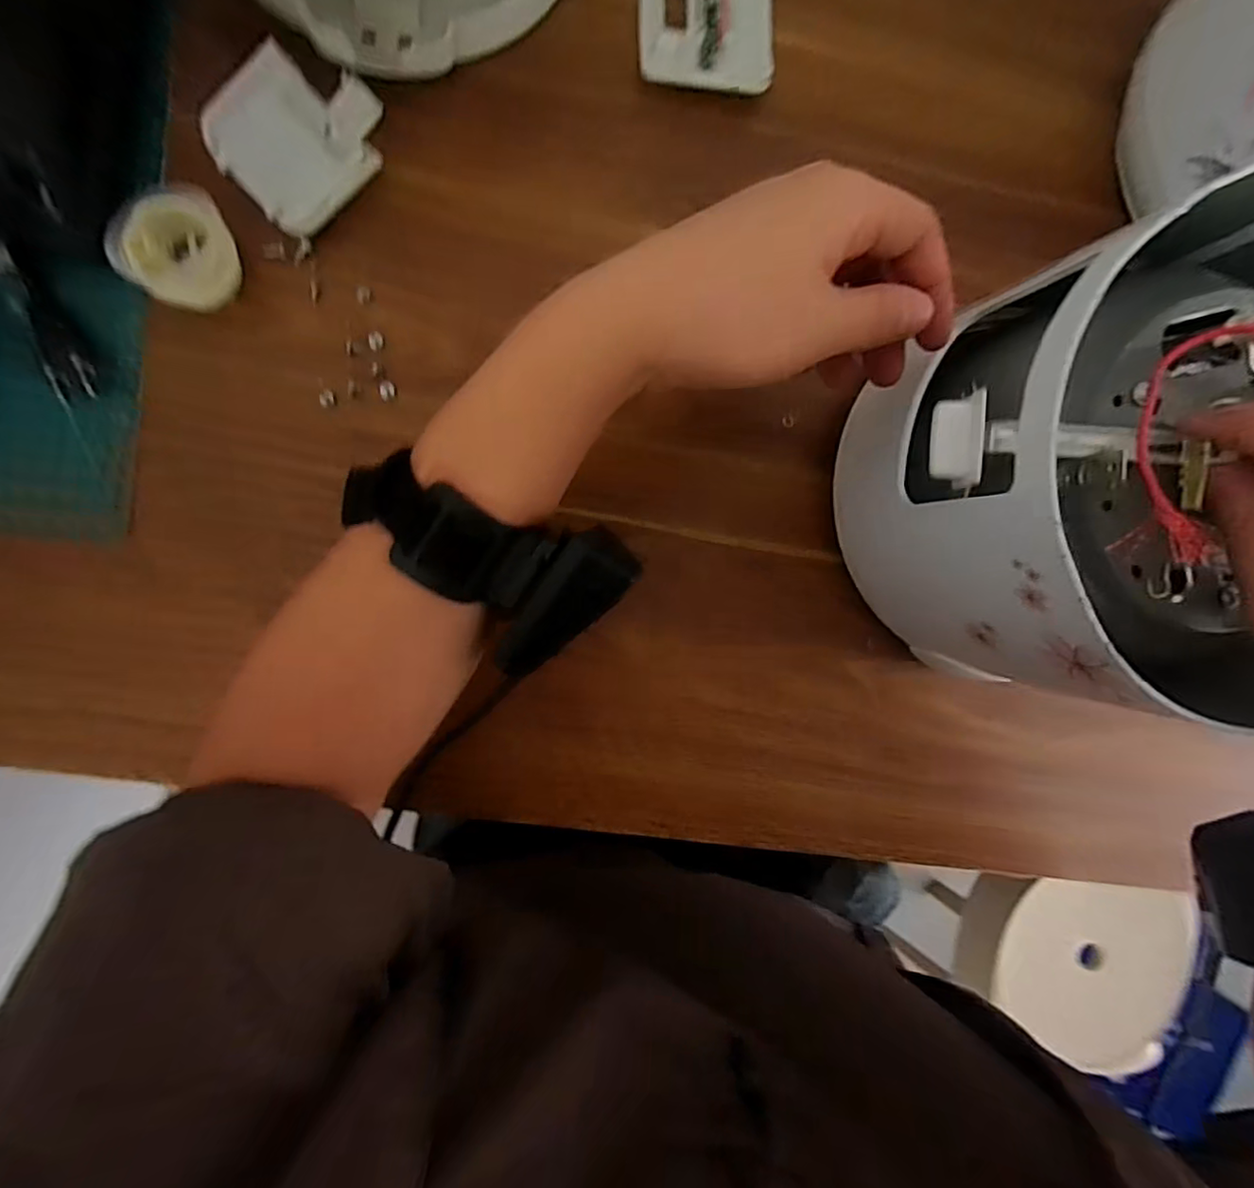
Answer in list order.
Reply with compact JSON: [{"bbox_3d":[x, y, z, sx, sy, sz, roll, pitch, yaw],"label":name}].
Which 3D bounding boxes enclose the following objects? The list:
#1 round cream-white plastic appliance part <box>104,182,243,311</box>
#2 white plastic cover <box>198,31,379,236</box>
[{"bbox_3d":[-0.218,-0.167,0.285,0.051,0.020,0.051,0,90,-7],"label":"round cream-white plastic appliance part"},{"bbox_3d":[-0.165,-0.234,0.296,0.081,0.015,0.072,-45,95,-5],"label":"white plastic cover"}]

